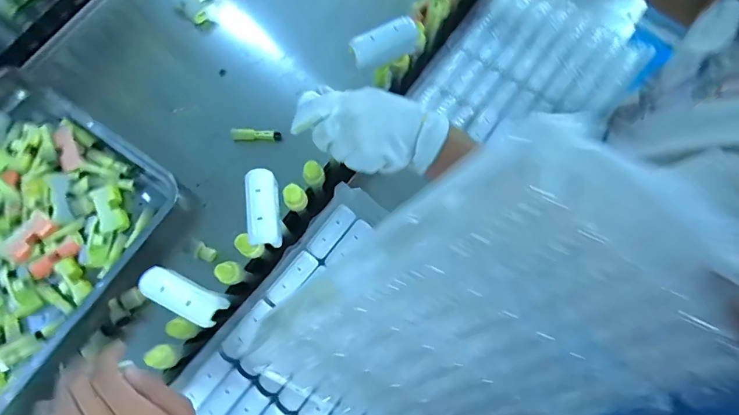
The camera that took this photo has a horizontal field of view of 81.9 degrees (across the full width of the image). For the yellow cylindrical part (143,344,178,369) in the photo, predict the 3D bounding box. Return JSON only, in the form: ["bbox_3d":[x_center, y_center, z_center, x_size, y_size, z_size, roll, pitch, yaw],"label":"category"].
[{"bbox_3d":[-0.228,0.164,0.466,0.023,0.025,0.025,0,74,0],"label":"yellow cylindrical part"}]

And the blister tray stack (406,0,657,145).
[{"bbox_3d":[0.264,-0.231,0.691,0.276,0.050,0.323,35,76,9],"label":"blister tray stack"}]

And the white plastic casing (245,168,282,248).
[{"bbox_3d":[-0.107,0.000,0.429,0.031,0.020,0.076,-5,74,-2],"label":"white plastic casing"}]

